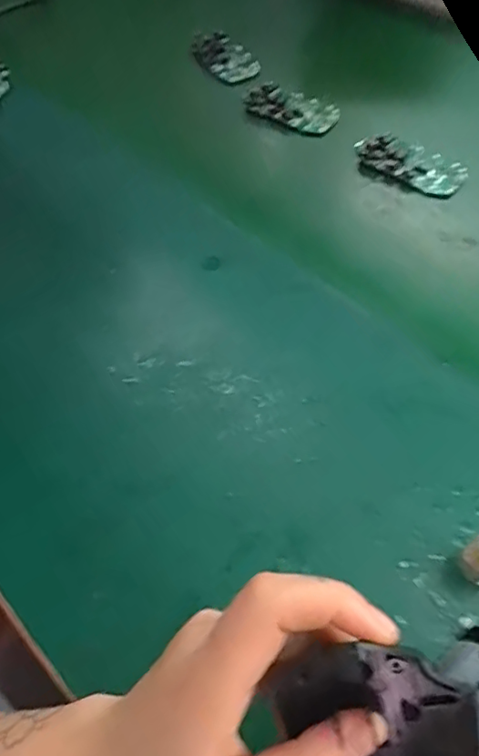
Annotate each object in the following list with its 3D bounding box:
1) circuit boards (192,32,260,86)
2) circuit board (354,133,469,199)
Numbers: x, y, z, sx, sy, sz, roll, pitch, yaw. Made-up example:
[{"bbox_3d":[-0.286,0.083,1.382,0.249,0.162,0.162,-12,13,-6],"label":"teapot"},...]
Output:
[{"bbox_3d":[-0.016,-0.345,0.581,0.055,0.015,0.084,-20,59,-10],"label":"circuit boards"},{"bbox_3d":[0.150,-0.189,0.477,0.095,0.014,0.048,31,64,20],"label":"circuit board"}]

